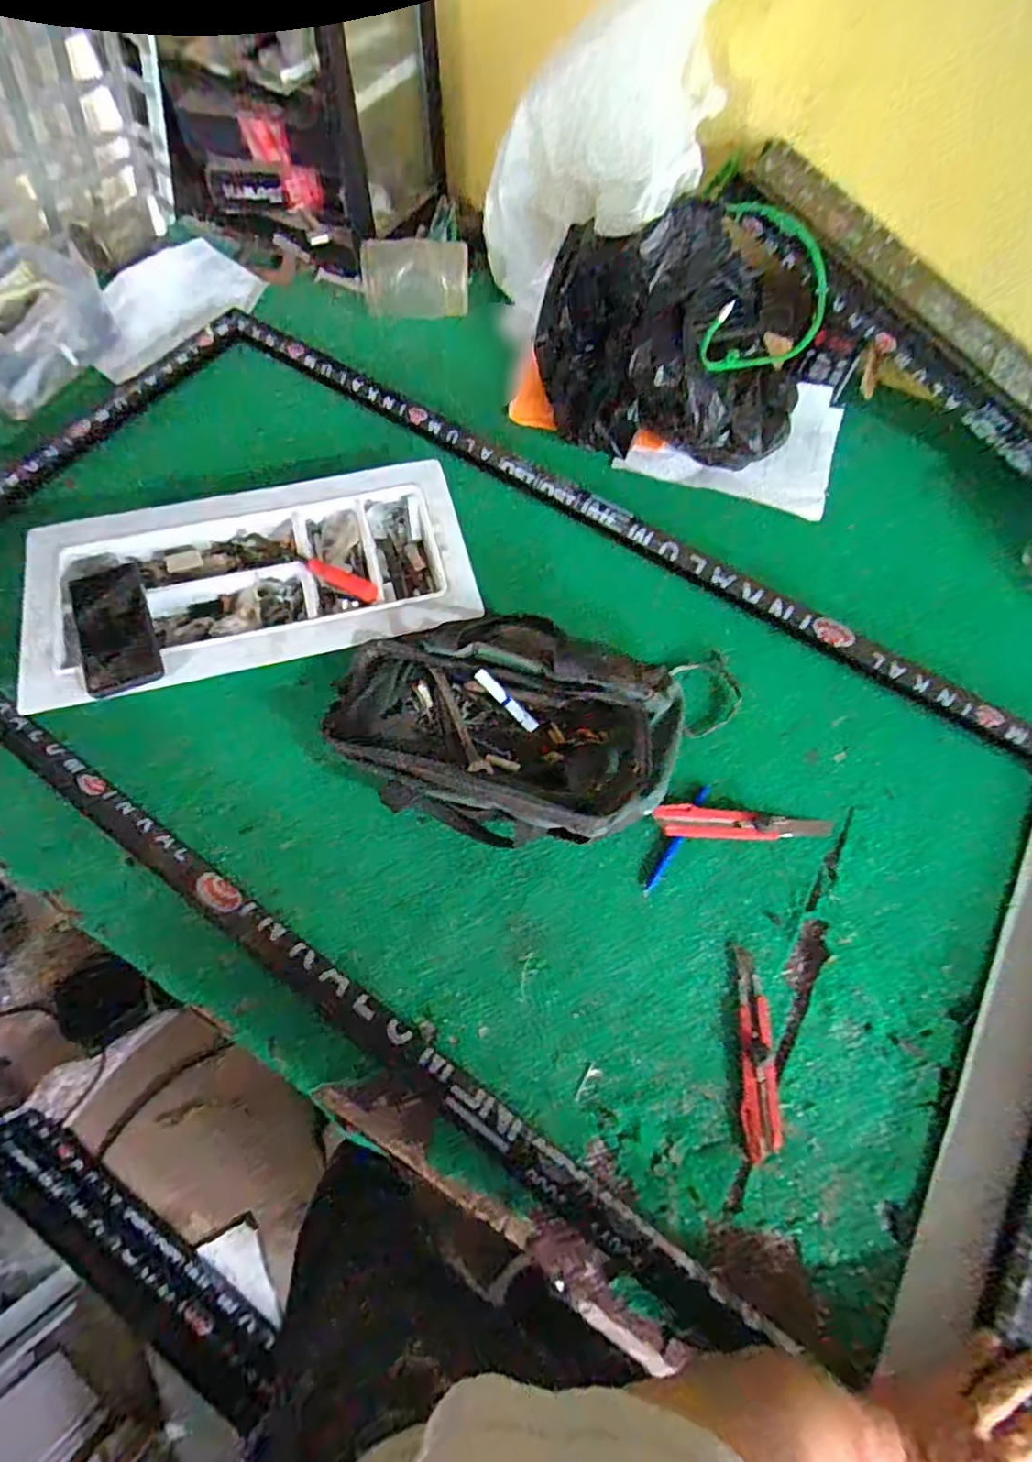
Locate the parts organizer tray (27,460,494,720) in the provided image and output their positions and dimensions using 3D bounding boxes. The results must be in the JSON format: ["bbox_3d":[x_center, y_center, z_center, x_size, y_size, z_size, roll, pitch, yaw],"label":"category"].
[{"bbox_3d":[-0.312,-0.191,0.764,0.503,0.048,0.266,-13,66,-8],"label":"parts organizer tray"}]

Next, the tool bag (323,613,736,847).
[{"bbox_3d":[0.022,0.001,0.669,0.419,0.091,0.223,2,65,-1],"label":"tool bag"}]

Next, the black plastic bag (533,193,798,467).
[{"bbox_3d":[0.208,-0.535,0.837,0.358,0.241,0.323,8,65,1],"label":"black plastic bag"}]

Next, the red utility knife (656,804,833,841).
[{"bbox_3d":[0.243,0.098,0.678,0.191,0.014,0.032,2,65,-1],"label":"red utility knife"}]

